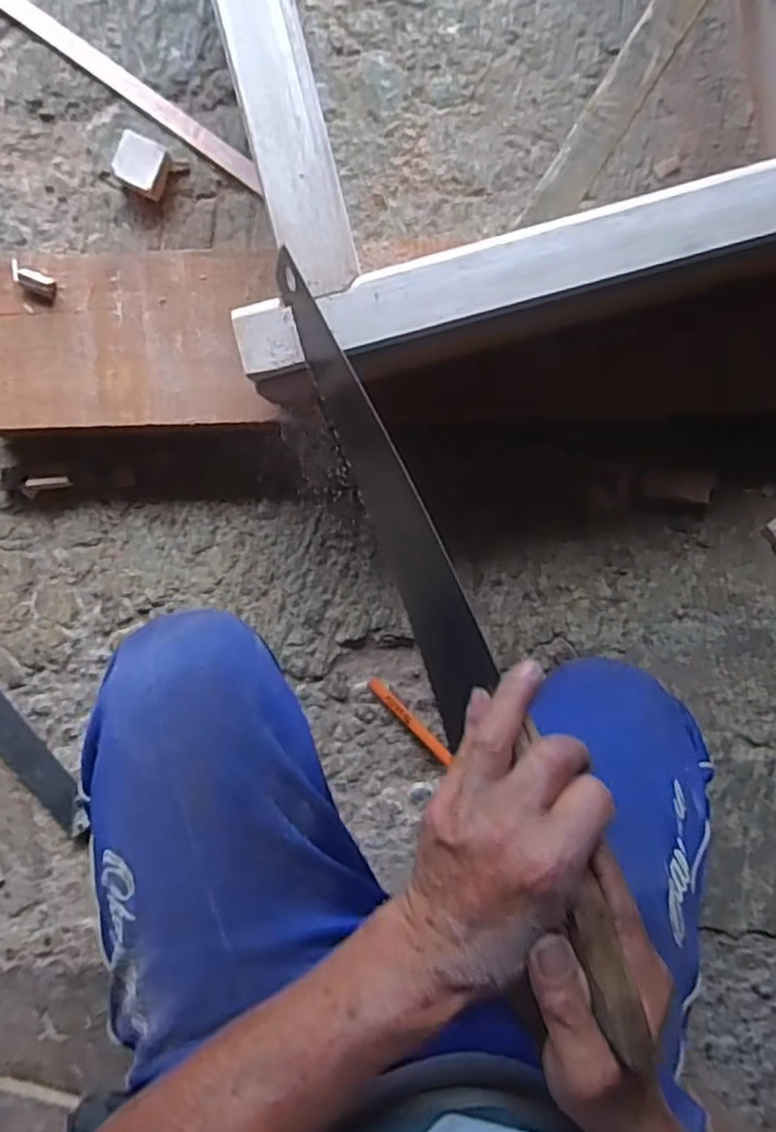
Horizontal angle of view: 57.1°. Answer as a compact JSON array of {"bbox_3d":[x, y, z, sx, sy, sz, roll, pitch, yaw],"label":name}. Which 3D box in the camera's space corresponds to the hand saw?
[{"bbox_3d":[0.025,0.018,0.442,0.044,0.085,0.502,-25,68,3],"label":"hand saw"}]

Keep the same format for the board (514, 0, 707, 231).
[{"bbox_3d":[0.184,-0.367,0.524,0.034,0.019,0.265,32,93,0],"label":"board"}]

